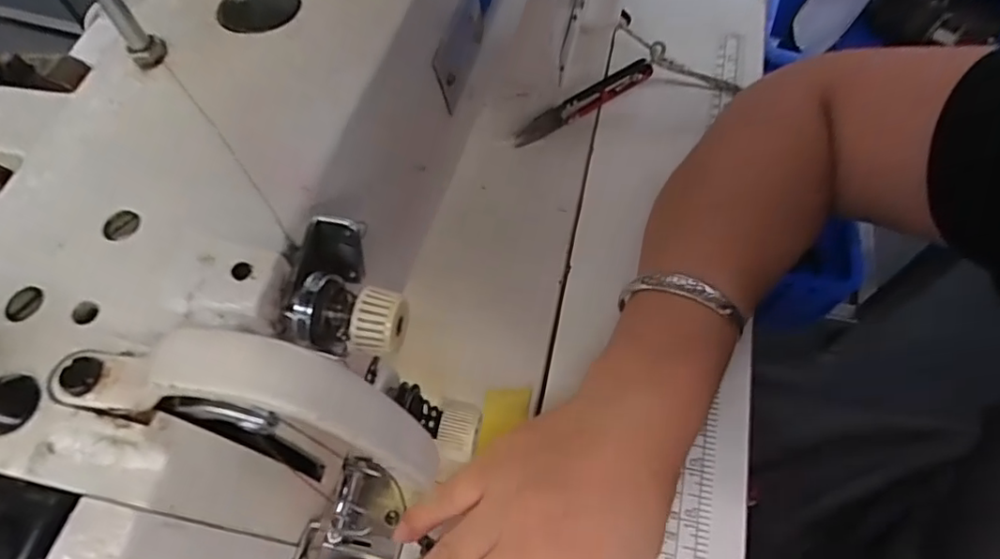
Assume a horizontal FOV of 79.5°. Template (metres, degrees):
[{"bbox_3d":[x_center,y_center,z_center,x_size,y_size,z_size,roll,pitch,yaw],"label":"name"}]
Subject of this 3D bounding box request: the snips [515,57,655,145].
[{"bbox_3d":[0.058,-0.125,0.421,0.107,0.029,0.009,-26,64,-11],"label":"snips"}]

